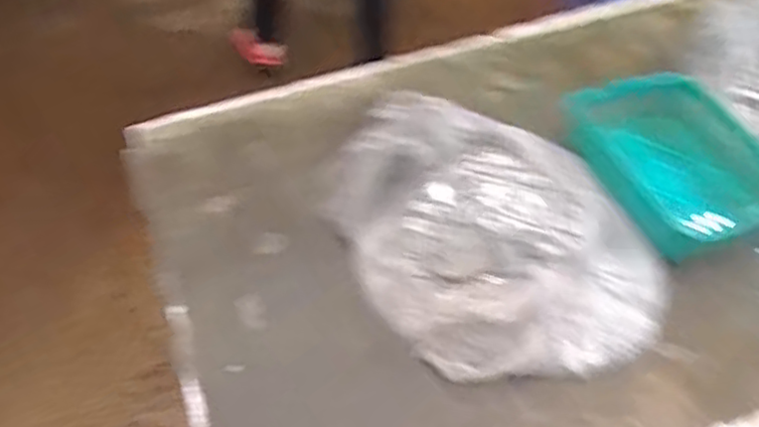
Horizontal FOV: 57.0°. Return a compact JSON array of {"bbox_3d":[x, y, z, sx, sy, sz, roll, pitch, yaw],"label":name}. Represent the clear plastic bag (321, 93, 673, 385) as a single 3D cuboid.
[{"bbox_3d":[0.244,0.034,1.586,0.610,0.202,0.762,-19,52,-15],"label":"clear plastic bag"}]

